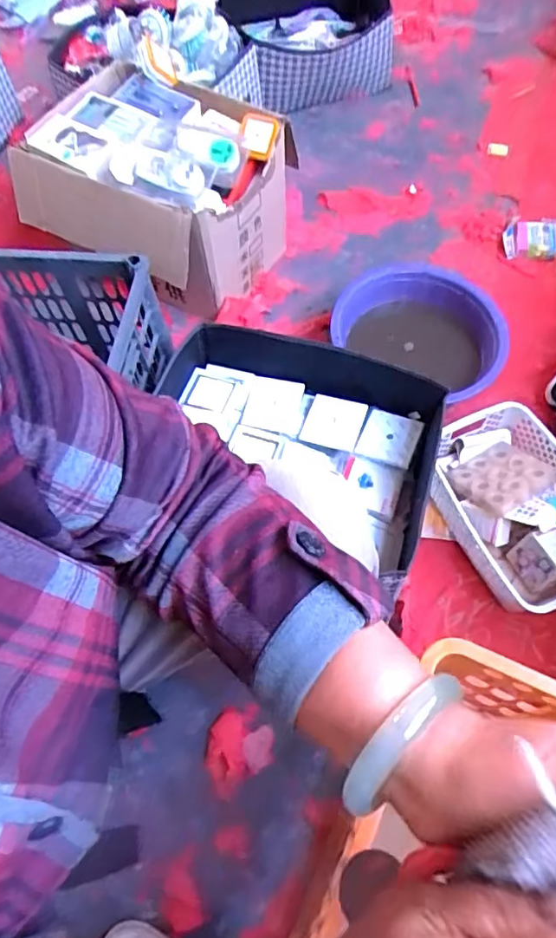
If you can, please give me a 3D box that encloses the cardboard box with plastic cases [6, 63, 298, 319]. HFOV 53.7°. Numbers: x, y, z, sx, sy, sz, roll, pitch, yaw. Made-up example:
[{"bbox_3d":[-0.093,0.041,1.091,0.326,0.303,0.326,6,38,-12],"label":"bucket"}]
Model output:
[{"bbox_3d":[-0.233,-0.534,1.063,0.424,0.265,0.352,25,67,15],"label":"cardboard box with plastic cases"}]

